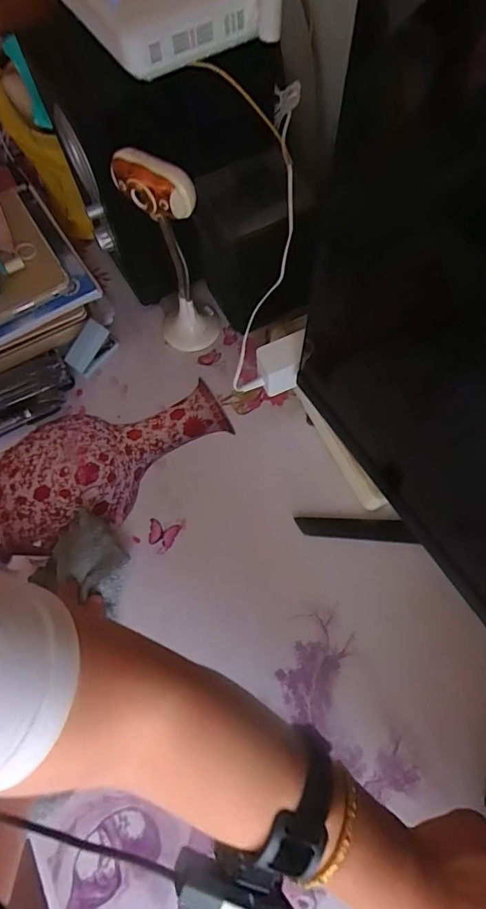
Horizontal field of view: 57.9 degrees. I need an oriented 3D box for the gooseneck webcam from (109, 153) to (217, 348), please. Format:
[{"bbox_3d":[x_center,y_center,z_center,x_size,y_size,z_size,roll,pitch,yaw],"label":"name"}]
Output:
[{"bbox_3d":[-0.068,-0.192,0.448,0.072,0.229,0.081,-9,67,-3],"label":"gooseneck webcam"}]

